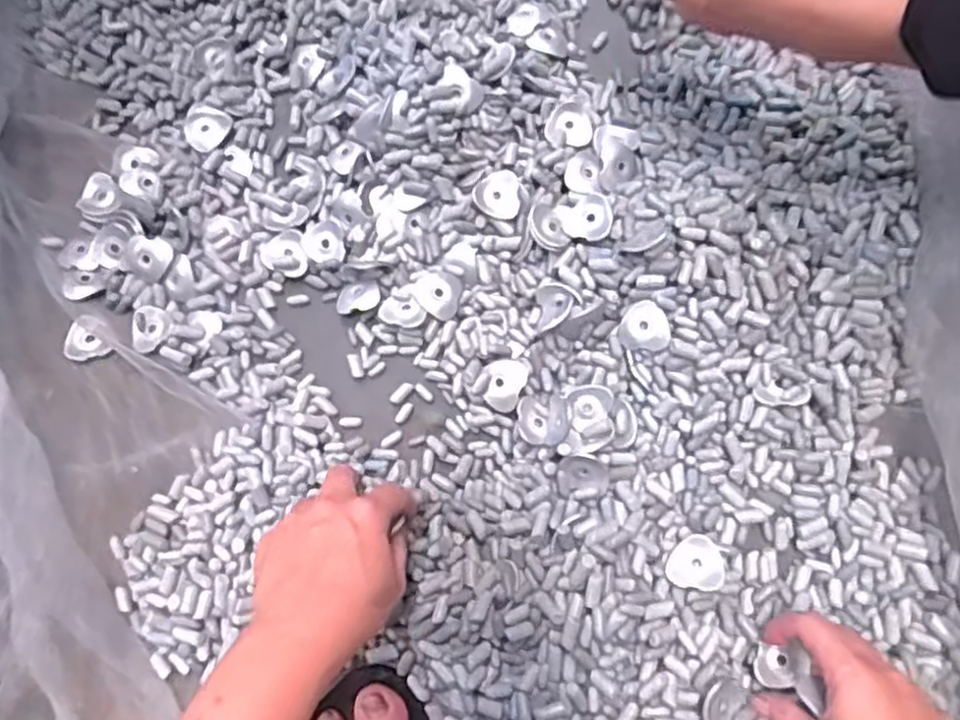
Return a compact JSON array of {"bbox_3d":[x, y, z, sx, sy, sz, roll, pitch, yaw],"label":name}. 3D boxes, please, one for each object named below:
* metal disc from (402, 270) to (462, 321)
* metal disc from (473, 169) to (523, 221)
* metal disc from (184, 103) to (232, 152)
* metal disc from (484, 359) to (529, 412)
[{"bbox_3d":[-0.030,-0.051,0.545,0.038,0.004,0.034,43,79,11],"label":"metal disc"},{"bbox_3d":[0.014,-0.122,0.546,0.035,0.004,0.036,0,89,-7],"label":"metal disc"},{"bbox_3d":[-0.222,-0.189,0.598,0.037,0.011,0.041,-42,78,-10],"label":"metal disc"},{"bbox_3d":[0.018,0.017,0.527,0.028,0.010,0.036,16,75,5],"label":"metal disc"}]

